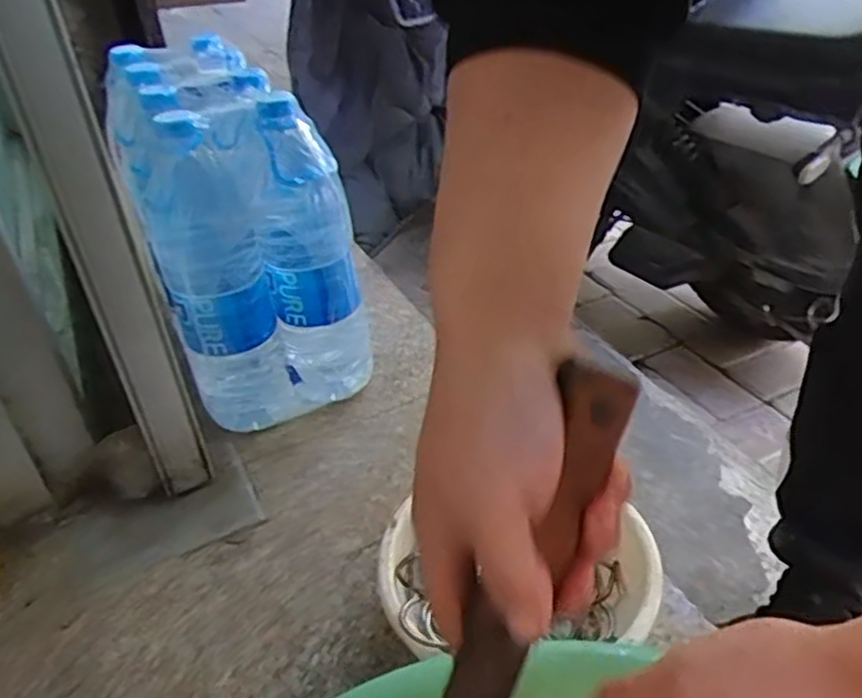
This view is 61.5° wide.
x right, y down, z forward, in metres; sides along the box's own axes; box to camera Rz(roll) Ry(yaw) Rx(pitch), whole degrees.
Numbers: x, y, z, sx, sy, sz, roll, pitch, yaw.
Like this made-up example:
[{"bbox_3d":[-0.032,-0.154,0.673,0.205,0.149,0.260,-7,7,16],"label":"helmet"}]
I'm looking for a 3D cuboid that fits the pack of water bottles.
[{"bbox_3d":[-0.198,-0.112,0.736,0.162,0.312,0.253,-20,39,-21],"label":"pack of water bottles"}]

